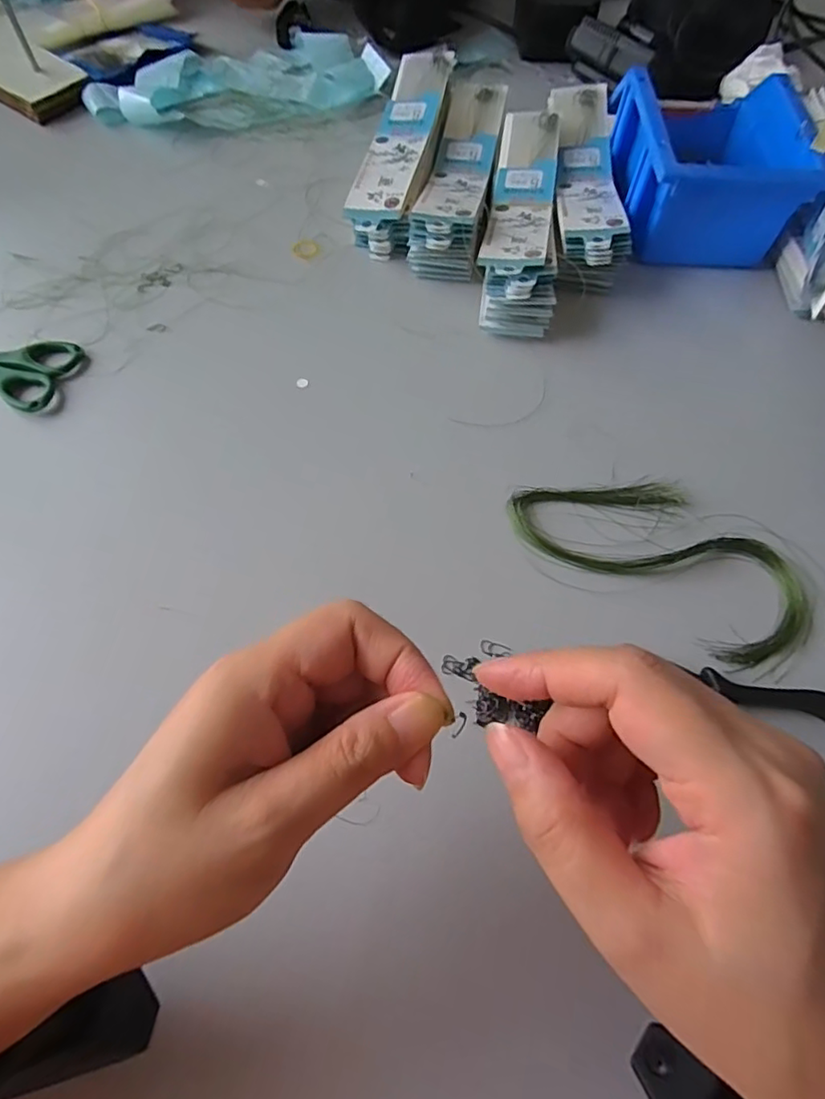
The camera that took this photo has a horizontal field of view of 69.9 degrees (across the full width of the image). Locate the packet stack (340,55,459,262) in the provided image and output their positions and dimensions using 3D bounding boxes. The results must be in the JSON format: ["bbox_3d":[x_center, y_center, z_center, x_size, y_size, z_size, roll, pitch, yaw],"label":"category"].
[{"bbox_3d":[-0.007,-0.324,0.481,0.051,0.055,0.194,12,63,3],"label":"packet stack"}]

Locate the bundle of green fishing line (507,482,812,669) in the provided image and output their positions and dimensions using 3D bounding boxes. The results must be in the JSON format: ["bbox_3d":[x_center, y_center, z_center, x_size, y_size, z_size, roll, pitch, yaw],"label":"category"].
[{"bbox_3d":[0.148,0.001,0.352,0.174,0.008,0.082,33,67,13],"label":"bundle of green fishing line"}]

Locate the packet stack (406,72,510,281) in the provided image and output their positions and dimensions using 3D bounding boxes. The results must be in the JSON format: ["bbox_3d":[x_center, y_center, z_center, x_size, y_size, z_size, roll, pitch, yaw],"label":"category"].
[{"bbox_3d":[0.038,-0.303,0.476,0.048,0.042,0.204,11,63,3],"label":"packet stack"}]

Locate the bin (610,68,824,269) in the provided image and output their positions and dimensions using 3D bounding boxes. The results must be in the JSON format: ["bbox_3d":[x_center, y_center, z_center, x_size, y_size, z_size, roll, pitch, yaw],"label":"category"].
[{"bbox_3d":[0.226,-0.311,0.469,0.124,0.078,0.171,2,63,-2],"label":"bin"}]

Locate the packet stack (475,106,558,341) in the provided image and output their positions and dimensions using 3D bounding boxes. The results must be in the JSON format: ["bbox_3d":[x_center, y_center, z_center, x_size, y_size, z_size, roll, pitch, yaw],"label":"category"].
[{"bbox_3d":[0.083,-0.256,0.455,0.053,0.039,0.211,7,63,1],"label":"packet stack"}]

